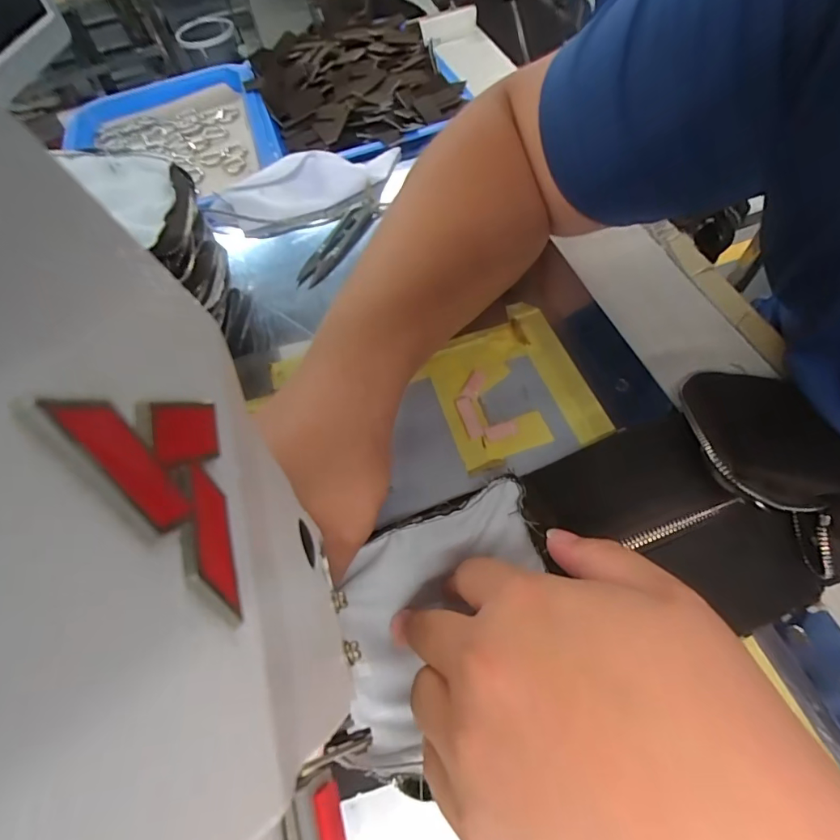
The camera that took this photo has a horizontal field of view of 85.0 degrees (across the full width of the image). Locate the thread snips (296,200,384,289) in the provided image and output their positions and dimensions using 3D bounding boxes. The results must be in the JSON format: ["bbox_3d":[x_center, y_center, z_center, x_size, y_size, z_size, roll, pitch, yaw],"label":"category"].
[{"bbox_3d":[-0.069,-0.159,0.403,0.028,0.011,0.111,23,65,18],"label":"thread snips"}]

